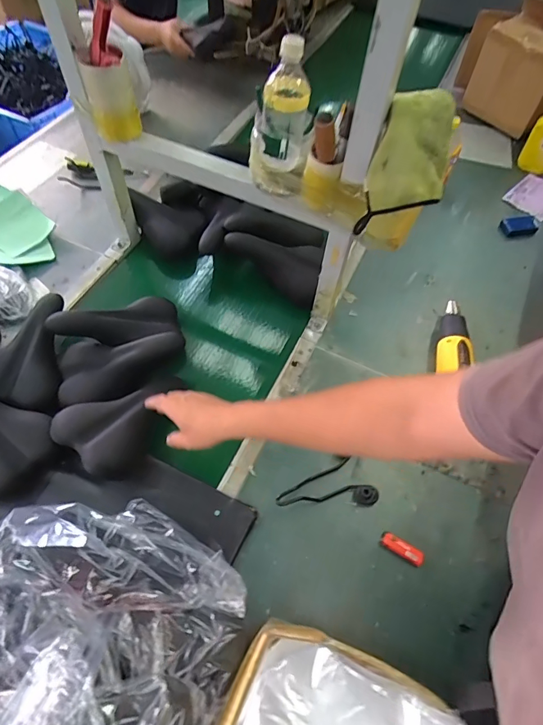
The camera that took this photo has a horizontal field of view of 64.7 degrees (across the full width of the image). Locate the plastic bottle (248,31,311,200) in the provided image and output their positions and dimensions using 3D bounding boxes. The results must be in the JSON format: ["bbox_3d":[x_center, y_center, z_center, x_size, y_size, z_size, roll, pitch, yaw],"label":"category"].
[{"bbox_3d":[0.012,-0.378,0.683,0.096,0.207,0.076,3,59,-2],"label":"plastic bottle"}]

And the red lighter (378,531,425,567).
[{"bbox_3d":[0.227,0.322,0.743,0.076,0.015,0.029,29,62,13],"label":"red lighter"}]

